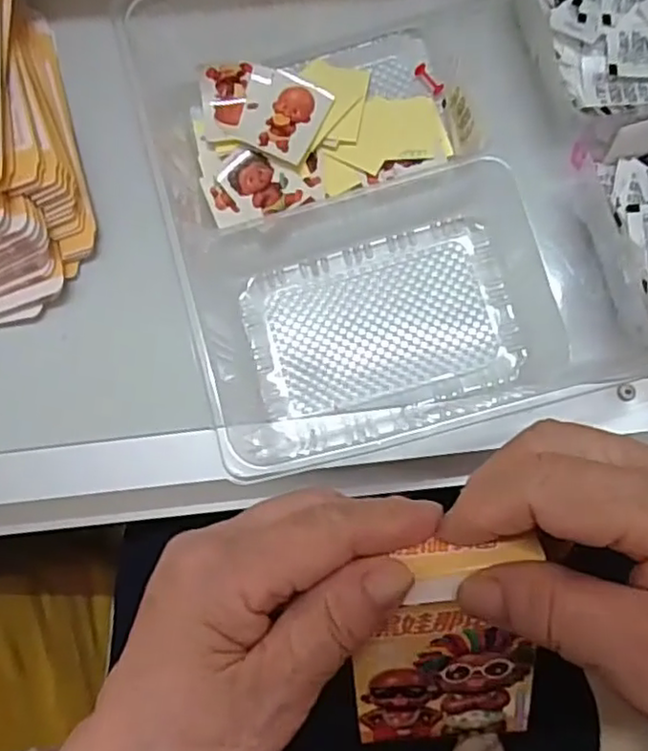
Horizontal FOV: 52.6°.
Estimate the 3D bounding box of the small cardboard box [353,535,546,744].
[{"bbox_3d":[0.043,0.100,0.232,0.064,0.013,0.091,-5,118,1],"label":"small cardboard box"}]

